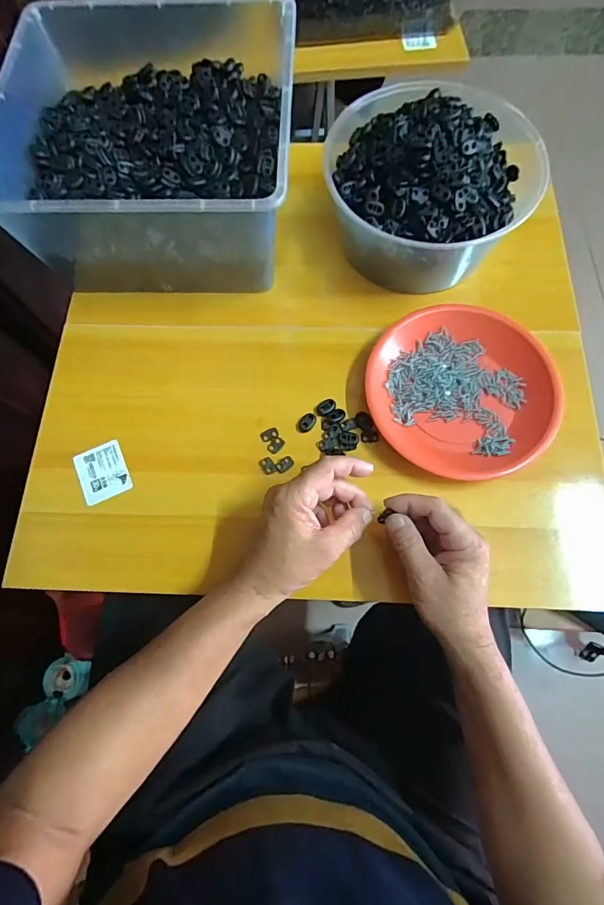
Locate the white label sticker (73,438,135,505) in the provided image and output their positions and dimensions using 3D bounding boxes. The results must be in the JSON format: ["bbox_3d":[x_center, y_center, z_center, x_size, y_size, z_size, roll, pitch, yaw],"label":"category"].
[{"bbox_3d":[-0.209,0.021,0.452,0.048,0.004,0.062,-24,70,-10],"label":"white label sticker"}]

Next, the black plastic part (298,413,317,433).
[{"bbox_3d":[0.006,-0.032,0.457,0.015,0.005,0.023,38,76,12],"label":"black plastic part"}]

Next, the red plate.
[{"bbox_3d":[0.164,-0.065,0.449,0.187,0.029,0.178,0,72,1],"label":"red plate"}]

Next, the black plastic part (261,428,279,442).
[{"bbox_3d":[-0.034,-0.019,0.450,0.018,0.004,0.013,-22,73,-6],"label":"black plastic part"}]

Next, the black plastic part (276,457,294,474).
[{"bbox_3d":[-0.018,0.012,0.444,0.019,0.004,0.013,-35,75,-10],"label":"black plastic part"}]

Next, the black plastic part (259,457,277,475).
[{"bbox_3d":[-0.035,0.014,0.444,0.014,0.004,0.019,-33,74,-10],"label":"black plastic part"}]

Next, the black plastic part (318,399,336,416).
[{"bbox_3d":[0.026,-0.050,0.464,0.022,0.004,0.015,-35,75,-10],"label":"black plastic part"}]

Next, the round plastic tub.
[{"bbox_3d":[0.141,-0.293,0.476,0.221,0.104,0.222,0,72,1],"label":"round plastic tub"}]

